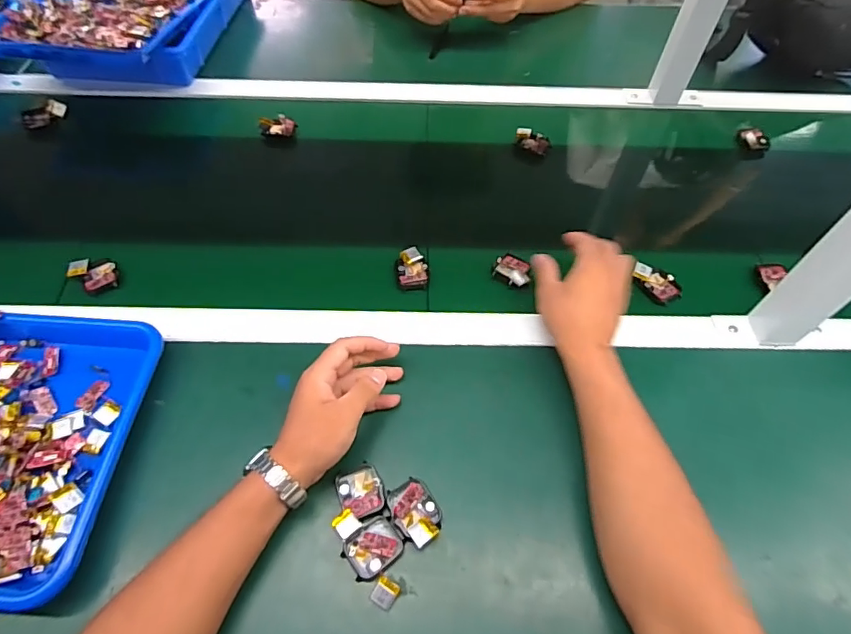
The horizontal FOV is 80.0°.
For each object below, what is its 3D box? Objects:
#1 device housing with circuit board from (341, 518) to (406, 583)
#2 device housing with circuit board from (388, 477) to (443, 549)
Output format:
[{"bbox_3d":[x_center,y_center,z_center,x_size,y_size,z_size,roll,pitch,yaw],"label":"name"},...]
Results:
[{"bbox_3d":[-0.044,0.192,0.424,0.045,0.006,0.037,-35,64,-22],"label":"device housing with circuit board"},{"bbox_3d":[-0.008,0.167,0.439,0.037,0.016,0.054,-30,62,-20],"label":"device housing with circuit board"}]

